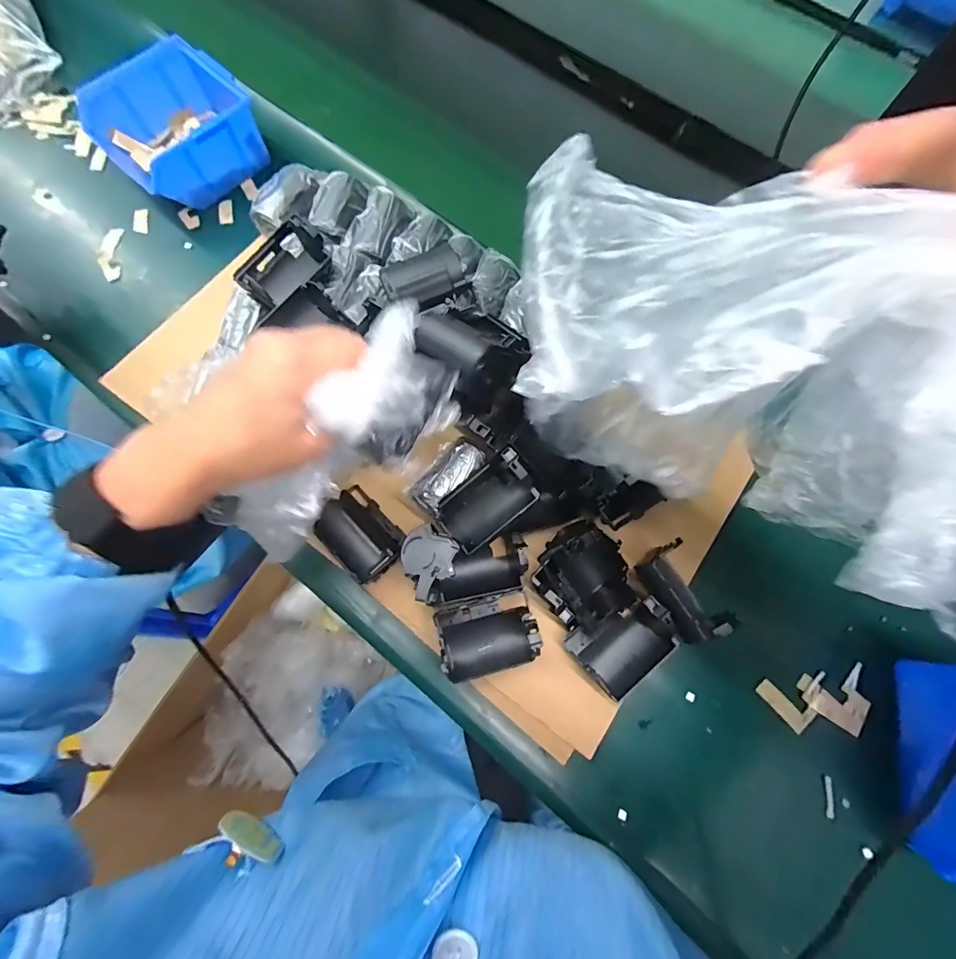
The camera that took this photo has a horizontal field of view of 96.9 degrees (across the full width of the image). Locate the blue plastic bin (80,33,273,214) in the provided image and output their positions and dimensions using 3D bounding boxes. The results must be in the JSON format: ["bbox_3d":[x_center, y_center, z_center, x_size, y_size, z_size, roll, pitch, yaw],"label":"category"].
[{"bbox_3d":[-0.303,-0.351,0.434,0.140,0.073,0.123,-37,79,-13],"label":"blue plastic bin"}]

